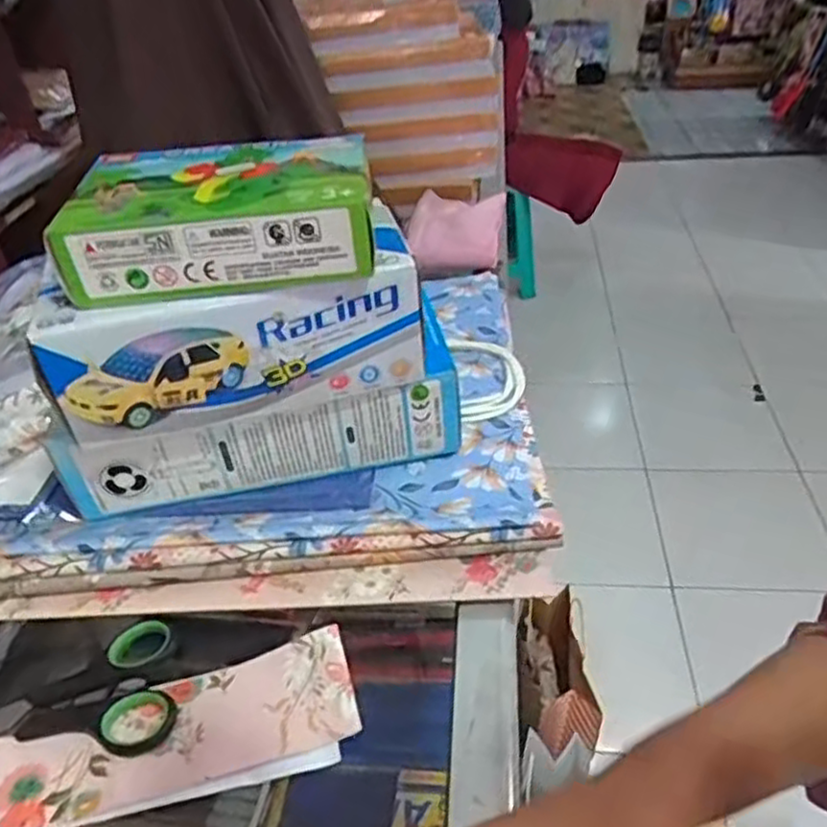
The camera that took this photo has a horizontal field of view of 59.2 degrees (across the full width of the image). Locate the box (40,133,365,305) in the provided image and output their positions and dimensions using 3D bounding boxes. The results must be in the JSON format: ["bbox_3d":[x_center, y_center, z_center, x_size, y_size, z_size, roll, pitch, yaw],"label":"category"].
[{"bbox_3d":[-0.096,-0.103,0.372,0.145,0.047,0.086,-4,37,-2],"label":"box"}]

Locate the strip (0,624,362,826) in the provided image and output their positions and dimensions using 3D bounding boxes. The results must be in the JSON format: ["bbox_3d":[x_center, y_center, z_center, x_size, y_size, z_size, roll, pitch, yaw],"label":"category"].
[{"bbox_3d":[-0.135,0.154,0.335,0.214,0.013,0.060,-12,40,-8],"label":"strip"}]

